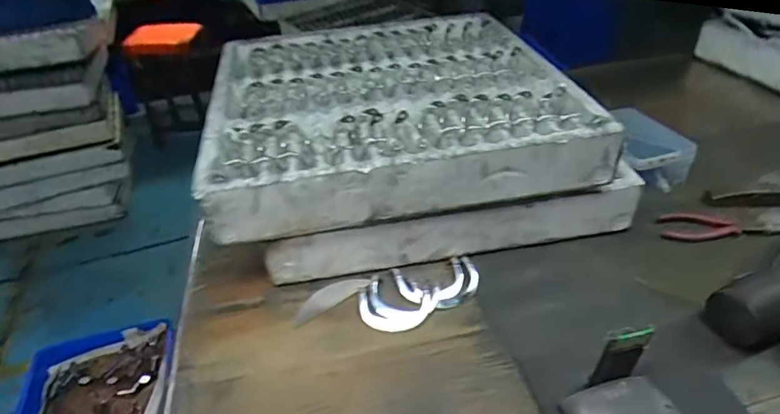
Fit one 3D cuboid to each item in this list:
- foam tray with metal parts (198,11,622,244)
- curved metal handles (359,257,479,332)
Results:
[{"bbox_3d":[-0.009,-0.174,0.802,0.516,0.083,0.483,-10,40,-8],"label":"foam tray with metal parts"},{"bbox_3d":[0.047,0.116,0.684,0.177,0.032,0.084,-16,41,-15],"label":"curved metal handles"}]

